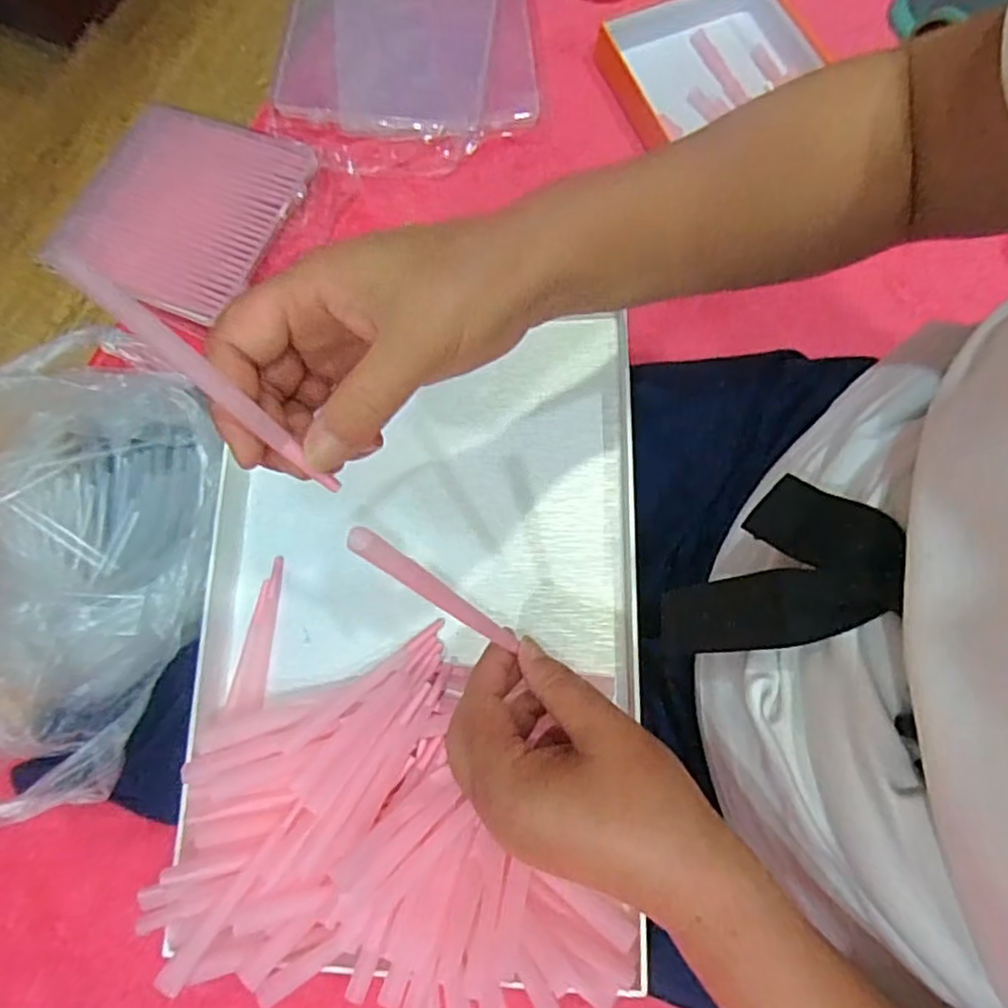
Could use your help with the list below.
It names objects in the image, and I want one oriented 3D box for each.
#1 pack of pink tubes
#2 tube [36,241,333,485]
[{"bbox_3d":[-0.305,-0.282,0.645,0.193,0.030,0.202,22,76,6],"label":"pack of pink tubes"},{"bbox_3d":[-0.096,-0.040,0.220,0.110,0.005,0.008,45,75,-32],"label":"tube"}]

